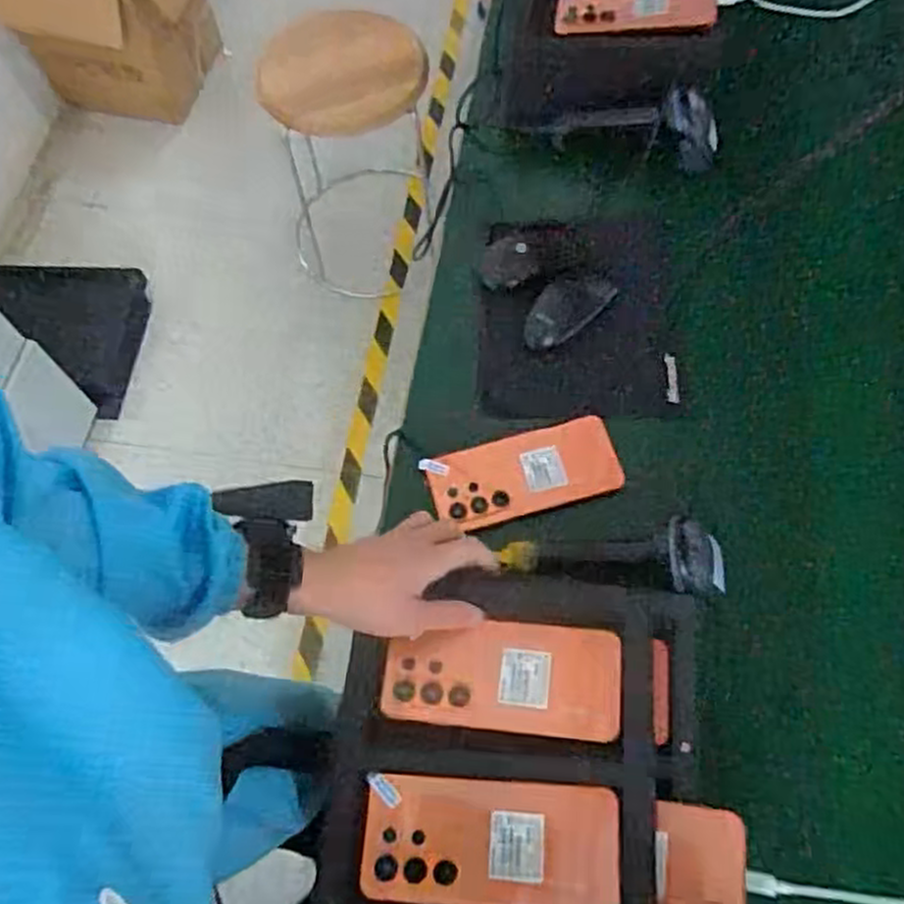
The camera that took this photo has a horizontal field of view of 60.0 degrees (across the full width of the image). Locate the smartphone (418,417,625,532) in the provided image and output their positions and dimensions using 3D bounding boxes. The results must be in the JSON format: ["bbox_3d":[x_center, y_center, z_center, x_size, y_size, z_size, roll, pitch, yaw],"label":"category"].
[{"bbox_3d":[0.065,0.020,0.719,0.171,0.012,0.080,-15,65,-4],"label":"smartphone"}]

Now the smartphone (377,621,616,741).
[{"bbox_3d":[0.035,0.161,0.565,0.165,0.012,0.076,4,65,5],"label":"smartphone"}]

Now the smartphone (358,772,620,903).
[{"bbox_3d":[0.025,0.260,0.521,0.167,0.013,0.077,2,65,4],"label":"smartphone"}]

